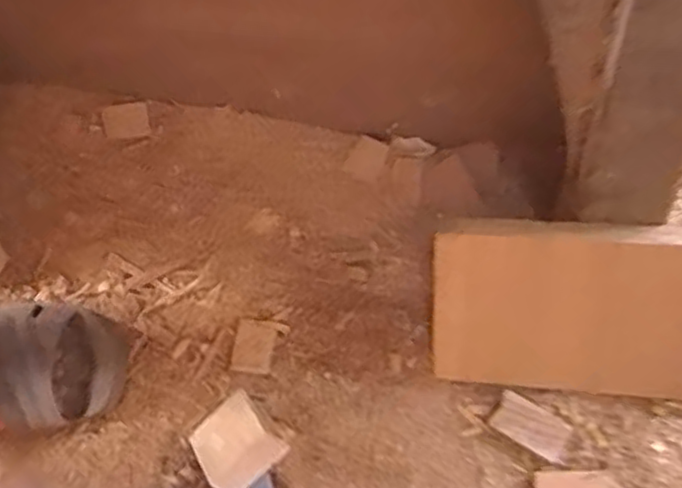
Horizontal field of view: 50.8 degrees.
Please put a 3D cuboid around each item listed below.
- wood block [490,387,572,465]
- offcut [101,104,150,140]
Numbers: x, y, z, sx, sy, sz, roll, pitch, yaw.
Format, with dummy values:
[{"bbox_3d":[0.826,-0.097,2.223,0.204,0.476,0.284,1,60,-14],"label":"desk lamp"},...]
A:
[{"bbox_3d":[0.156,0.151,0.595,0.060,0.010,0.033,29,67,20],"label":"wood block"},{"bbox_3d":[-0.226,-0.129,0.756,0.045,0.004,0.036,-11,89,-5],"label":"offcut"}]

